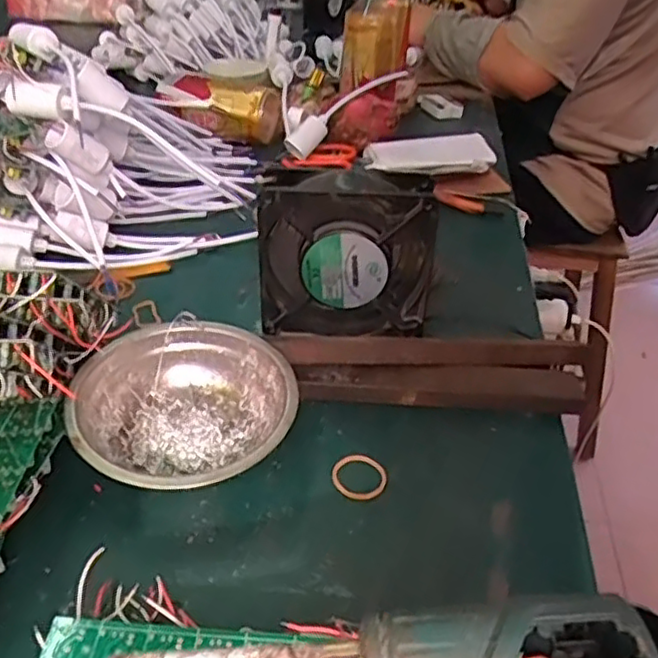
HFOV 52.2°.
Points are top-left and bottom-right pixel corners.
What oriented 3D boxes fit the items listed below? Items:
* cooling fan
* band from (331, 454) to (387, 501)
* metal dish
[{"bbox_3d":[0.014,-0.055,0.483,0.123,0.108,0.046,4,35,1],"label":"cooling fan"},{"bbox_3d":[0.017,0.086,0.393,0.033,0.004,0.030,2,35,-2],"label":"band"},{"bbox_3d":[-0.084,0.052,0.400,0.122,0.046,0.121,-4,36,-10],"label":"metal dish"}]

